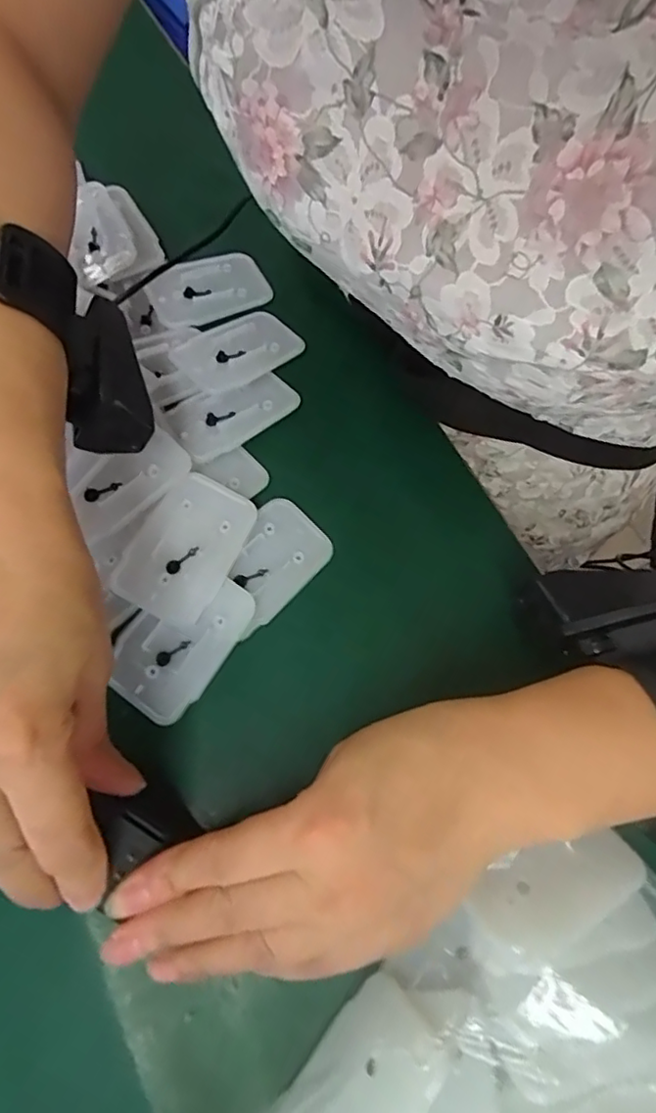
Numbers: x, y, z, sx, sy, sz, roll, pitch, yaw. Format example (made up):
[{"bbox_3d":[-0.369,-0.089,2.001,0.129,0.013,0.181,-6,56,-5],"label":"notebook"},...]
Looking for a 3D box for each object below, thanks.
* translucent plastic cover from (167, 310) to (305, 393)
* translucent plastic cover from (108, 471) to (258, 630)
[{"bbox_3d":[-0.050,-0.117,0.317,0.066,0.004,0.044,-35,70,-12],"label":"translucent plastic cover"},{"bbox_3d":[-0.066,-0.005,0.270,0.045,0.004,0.068,28,73,-1],"label":"translucent plastic cover"}]

